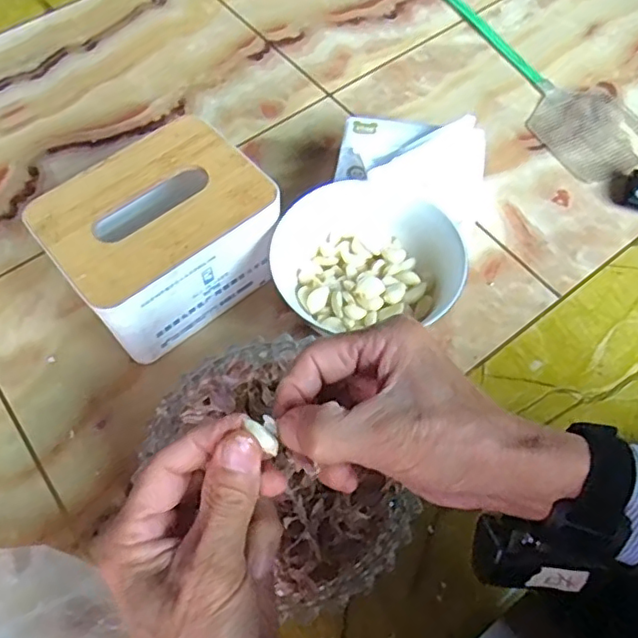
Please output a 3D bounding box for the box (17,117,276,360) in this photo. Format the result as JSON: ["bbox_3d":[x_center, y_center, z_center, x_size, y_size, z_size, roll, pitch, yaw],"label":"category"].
[{"bbox_3d":[-0.117,-0.059,0.464,0.155,0.096,0.125,-36,66,-18],"label":"box"}]

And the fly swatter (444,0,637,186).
[{"bbox_3d":[0.183,-0.313,0.653,0.098,0.009,0.446,-27,63,-13],"label":"fly swatter"}]

